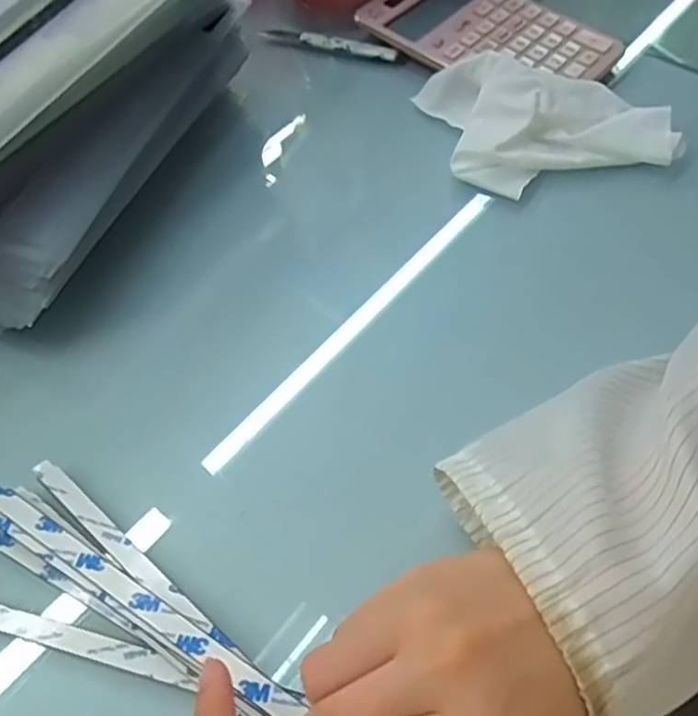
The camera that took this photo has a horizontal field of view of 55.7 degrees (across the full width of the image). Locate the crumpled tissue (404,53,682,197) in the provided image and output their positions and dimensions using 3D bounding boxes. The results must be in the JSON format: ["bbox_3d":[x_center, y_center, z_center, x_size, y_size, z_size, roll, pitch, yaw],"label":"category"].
[{"bbox_3d":[0.128,-0.163,0.435,0.136,0.028,0.117,-13,58,-7],"label":"crumpled tissue"}]

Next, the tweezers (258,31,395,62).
[{"bbox_3d":[-0.017,-0.239,0.501,0.109,0.014,0.010,21,60,14],"label":"tweezers"}]

